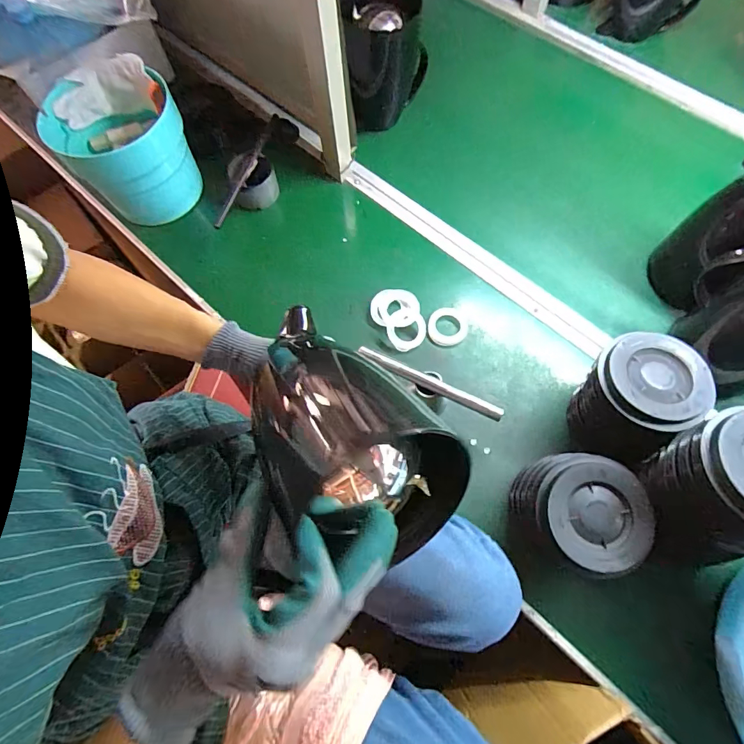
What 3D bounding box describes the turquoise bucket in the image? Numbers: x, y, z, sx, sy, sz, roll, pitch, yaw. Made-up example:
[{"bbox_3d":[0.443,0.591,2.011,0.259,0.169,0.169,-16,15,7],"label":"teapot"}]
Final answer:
[{"bbox_3d":[-0.384,-0.359,0.679,0.173,0.147,0.170,-1,69,2],"label":"turquoise bucket"}]

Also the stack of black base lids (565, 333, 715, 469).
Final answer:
[{"bbox_3d":[0.321,0.030,0.532,0.118,0.126,0.119,34,73,14],"label":"stack of black base lids"}]

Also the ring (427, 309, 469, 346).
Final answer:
[{"bbox_3d":[0.113,-0.070,0.641,0.058,0.008,0.059,-1,69,2],"label":"ring"}]

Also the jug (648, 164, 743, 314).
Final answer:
[{"bbox_3d":[0.476,-0.158,0.565,0.104,0.203,0.133,-1,69,2],"label":"jug"}]

